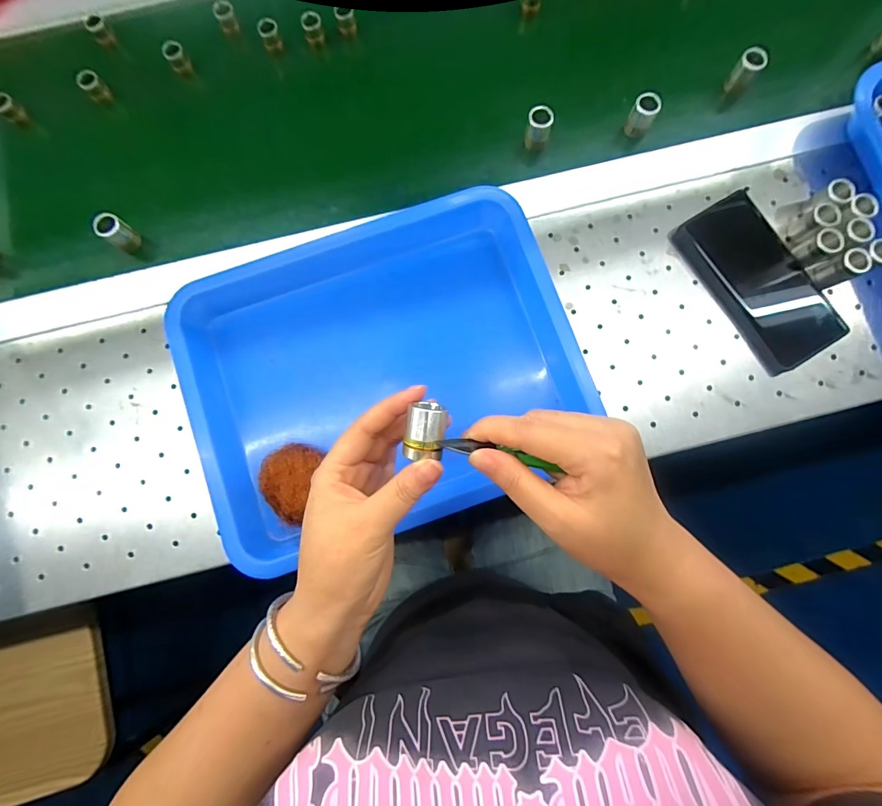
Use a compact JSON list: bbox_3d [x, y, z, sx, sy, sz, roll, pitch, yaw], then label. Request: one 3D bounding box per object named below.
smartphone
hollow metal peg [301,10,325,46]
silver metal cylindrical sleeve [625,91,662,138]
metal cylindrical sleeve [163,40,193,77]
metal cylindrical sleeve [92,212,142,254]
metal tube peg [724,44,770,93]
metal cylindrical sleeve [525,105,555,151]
[{"bbox_3d":[0.296,-0.116,0.378,0.086,0.013,0.161,-31,81,-4],"label":"smartphone"},{"bbox_3d":[-0.133,-0.389,0.429,0.019,0.029,0.014,-16,81,-2],"label":"hollow metal peg"},{"bbox_3d":[0.196,-0.280,0.402,0.022,0.039,0.020,0,80,1],"label":"silver metal cylindrical sleeve"},{"bbox_3d":[-0.271,-0.354,0.424,0.019,0.025,0.017,-31,81,-4],"label":"metal cylindrical sleeve"},{"bbox_3d":[-0.302,-0.159,0.384,0.018,0.032,0.022,33,82,6],"label":"metal cylindrical sleeve"},{"bbox_3d":[0.301,-0.327,0.407,0.022,0.038,0.021,0,80,1],"label":"metal tube peg"},{"bbox_3d":[0.095,-0.266,0.402,0.022,0.040,0.019,18,81,4],"label":"metal cylindrical sleeve"}]

